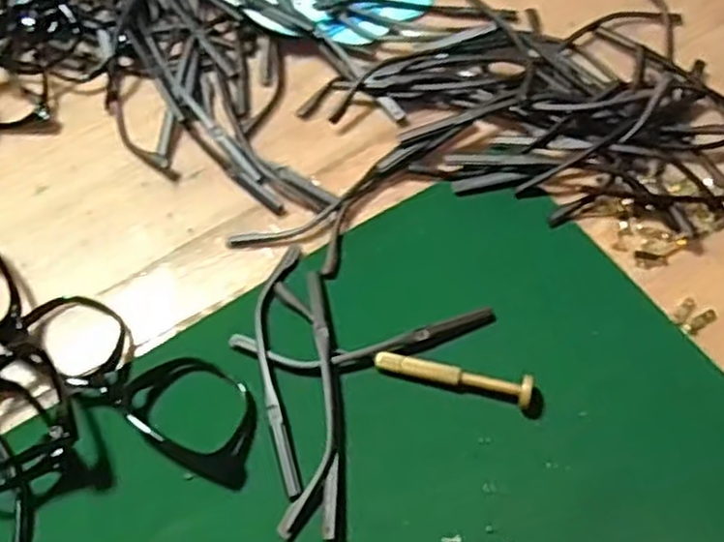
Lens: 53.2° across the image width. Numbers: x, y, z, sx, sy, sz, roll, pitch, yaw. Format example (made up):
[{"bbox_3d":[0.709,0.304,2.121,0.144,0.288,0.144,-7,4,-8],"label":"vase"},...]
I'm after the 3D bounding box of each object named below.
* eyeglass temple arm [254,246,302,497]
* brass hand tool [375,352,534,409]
[{"bbox_3d":[-0.042,0.043,0.355,0.022,0.007,0.130,-3,61,1],"label":"eyeglass temple arm"},{"bbox_3d":[0.043,0.051,0.343,0.073,0.014,0.012,11,62,8],"label":"brass hand tool"}]

